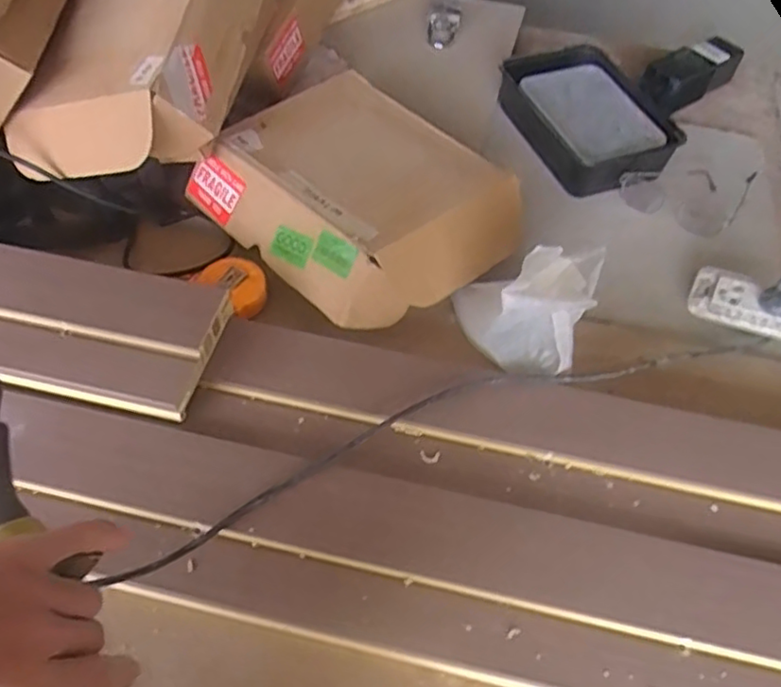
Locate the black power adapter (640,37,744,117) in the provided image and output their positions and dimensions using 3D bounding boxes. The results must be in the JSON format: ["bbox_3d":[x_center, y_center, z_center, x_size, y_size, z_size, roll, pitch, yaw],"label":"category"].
[{"bbox_3d":[0.427,-0.385,0.926,0.159,0.055,0.063,-31,60,-24],"label":"black power adapter"}]

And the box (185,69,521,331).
[{"bbox_3d":[-0.035,-0.158,0.676,0.242,0.066,0.301,-35,61,-25],"label":"box"}]

